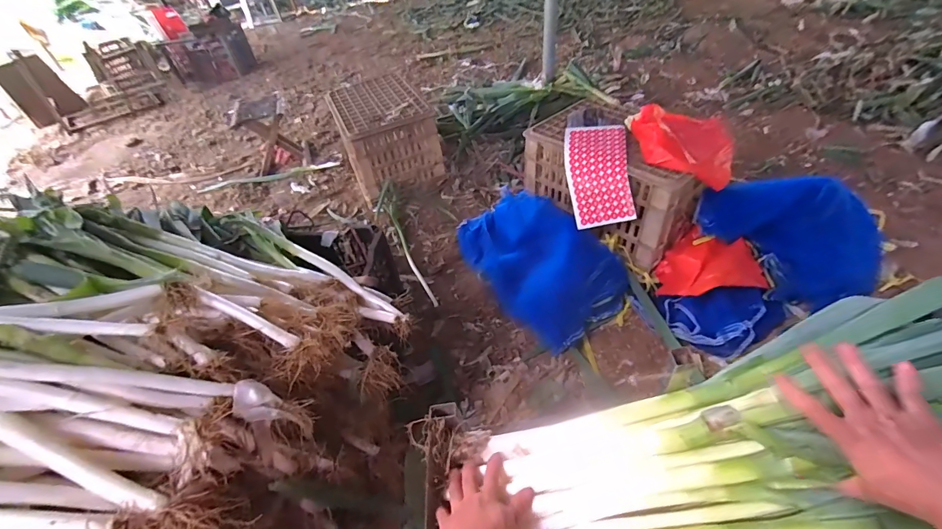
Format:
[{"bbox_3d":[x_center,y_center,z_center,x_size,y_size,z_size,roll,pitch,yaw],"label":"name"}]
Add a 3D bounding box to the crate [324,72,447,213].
[{"bbox_3d":[-0.354,-0.529,1.636,0.335,0.270,0.469,-21,46,-14],"label":"crate"}]

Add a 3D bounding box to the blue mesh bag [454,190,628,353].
[{"bbox_3d":[0.175,-0.038,1.192,0.311,0.168,0.569,-28,49,-19],"label":"blue mesh bag"}]

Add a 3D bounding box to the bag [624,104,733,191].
[{"bbox_3d":[0.580,-0.329,1.094,0.257,0.100,0.271,0,45,8],"label":"bag"}]

